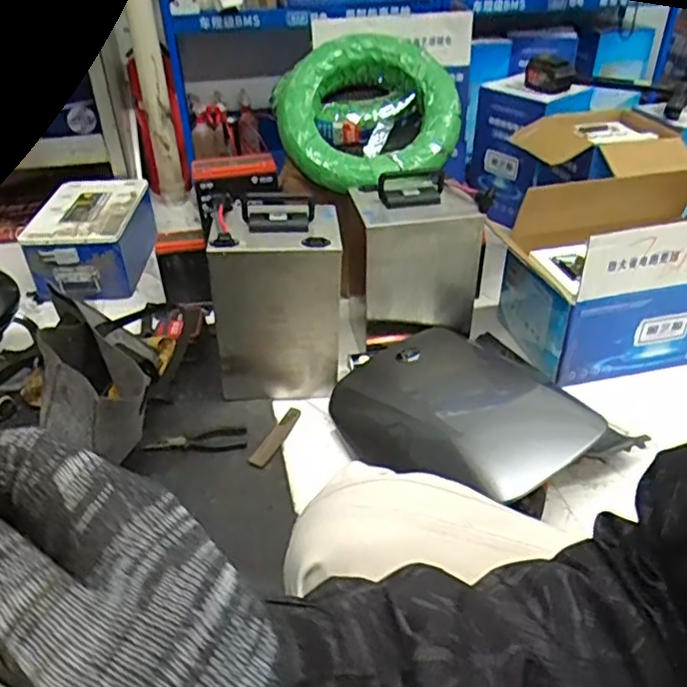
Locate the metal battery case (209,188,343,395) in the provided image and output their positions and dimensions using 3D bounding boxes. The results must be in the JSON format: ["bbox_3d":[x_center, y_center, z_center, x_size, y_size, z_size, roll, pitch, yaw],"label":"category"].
[{"bbox_3d":[-0.105,-0.068,1.156,0.242,0.359,0.152,1,36,2],"label":"metal battery case"}]

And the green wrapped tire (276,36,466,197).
[{"bbox_3d":[0.040,-0.477,1.267,0.354,0.073,0.334,-2,78,10],"label":"green wrapped tire"}]

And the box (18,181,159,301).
[{"bbox_3d":[-0.619,-0.269,1.554,0.257,0.174,0.318,-4,36,-4],"label":"box"}]

